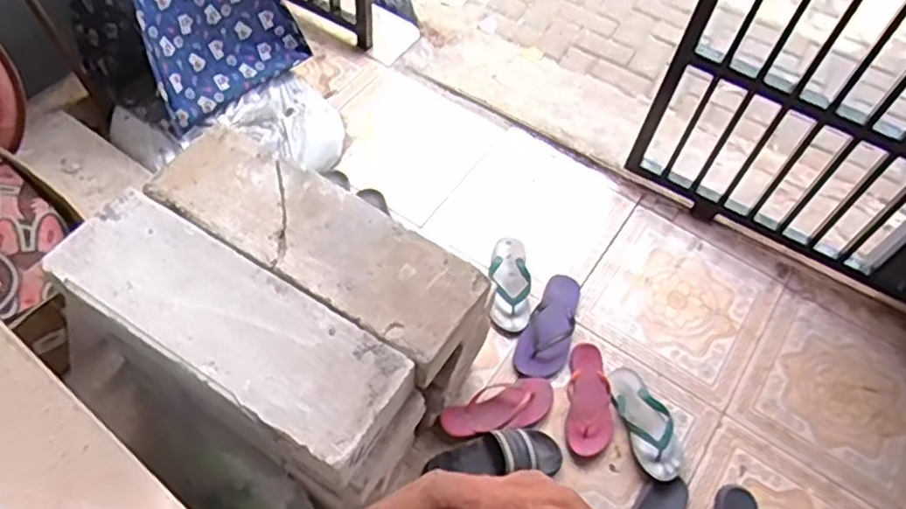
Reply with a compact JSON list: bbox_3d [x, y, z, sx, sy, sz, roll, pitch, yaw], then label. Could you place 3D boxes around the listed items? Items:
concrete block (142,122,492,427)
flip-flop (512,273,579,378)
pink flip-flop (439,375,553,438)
[{"bbox_3d":[-0.243,0.057,1.304,0.623,0.408,0.201,34,61,9],"label":"concrete block"},{"bbox_3d":[0.220,0.157,1.509,0.106,0.048,0.272,26,58,9],"label":"flip-flop"},{"bbox_3d":[0.093,0.317,1.402,0.231,0.034,0.093,-12,64,-16],"label":"pink flip-flop"}]

